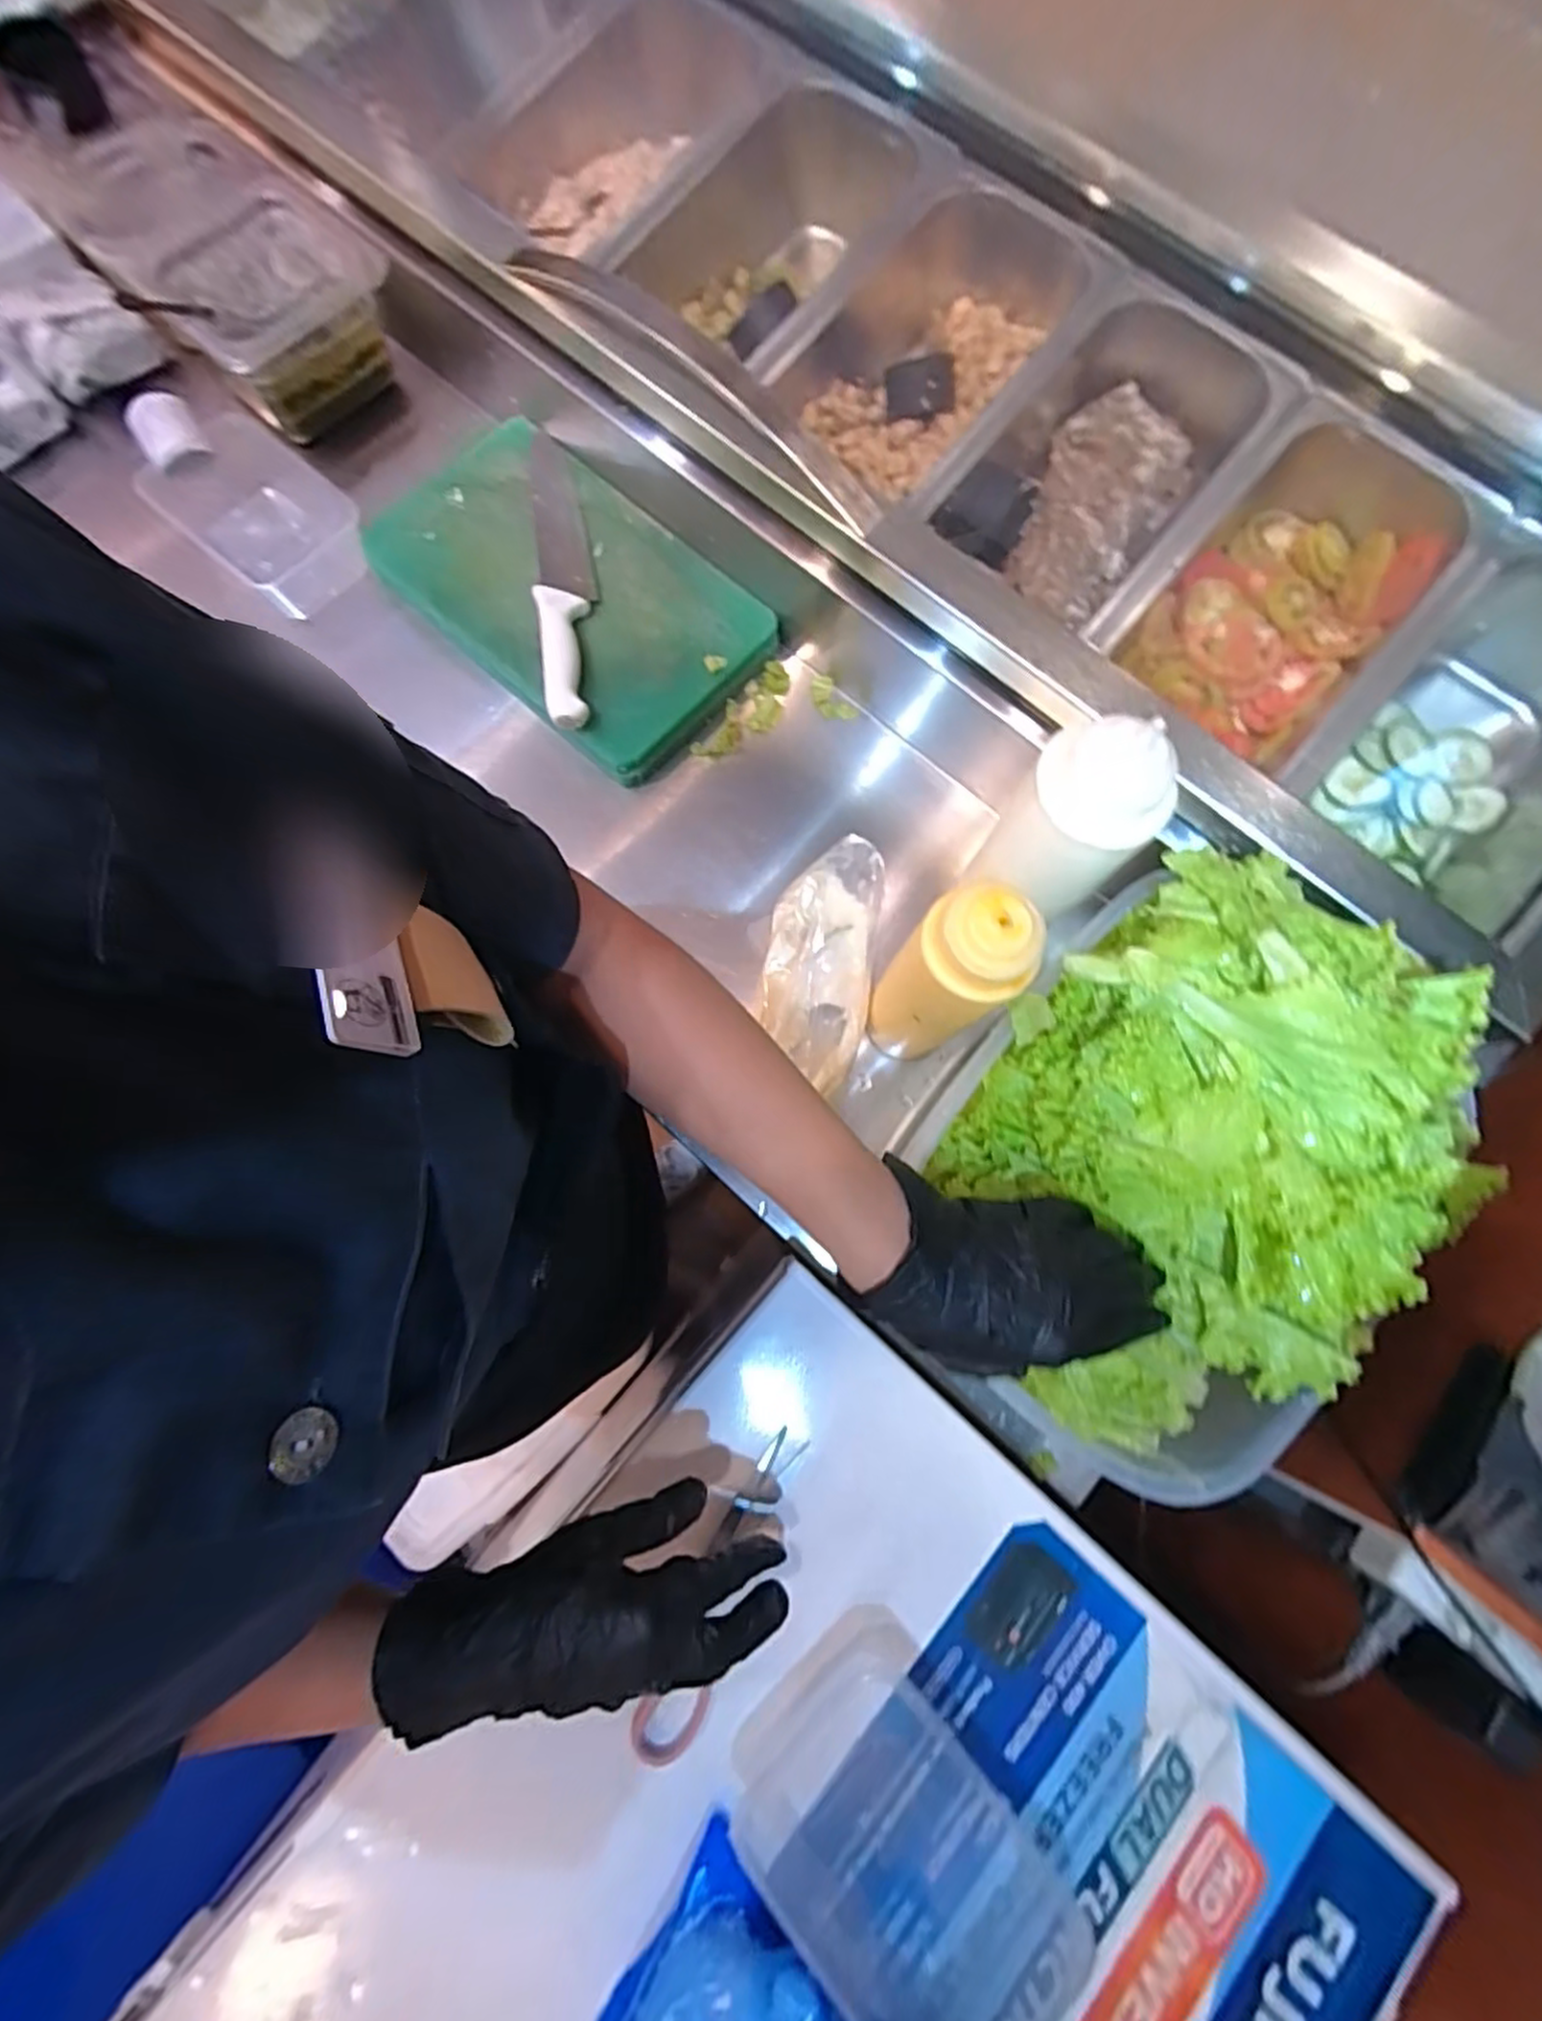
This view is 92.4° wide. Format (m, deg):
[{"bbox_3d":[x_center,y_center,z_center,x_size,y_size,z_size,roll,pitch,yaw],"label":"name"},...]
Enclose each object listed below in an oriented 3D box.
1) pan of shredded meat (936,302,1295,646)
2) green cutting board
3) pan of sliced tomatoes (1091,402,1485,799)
[{"bbox_3d":[0.266,-0.433,0.611,0.171,0.094,0.313,40,79,7],"label":"pan of shredded meat"},{"bbox_3d":[-0.175,-0.377,0.654,0.340,0.041,0.213,38,79,7],"label":"green cutting board"},{"bbox_3d":[0.403,-0.324,0.577,0.195,0.089,0.266,39,79,7],"label":"pan of sliced tomatoes"}]

